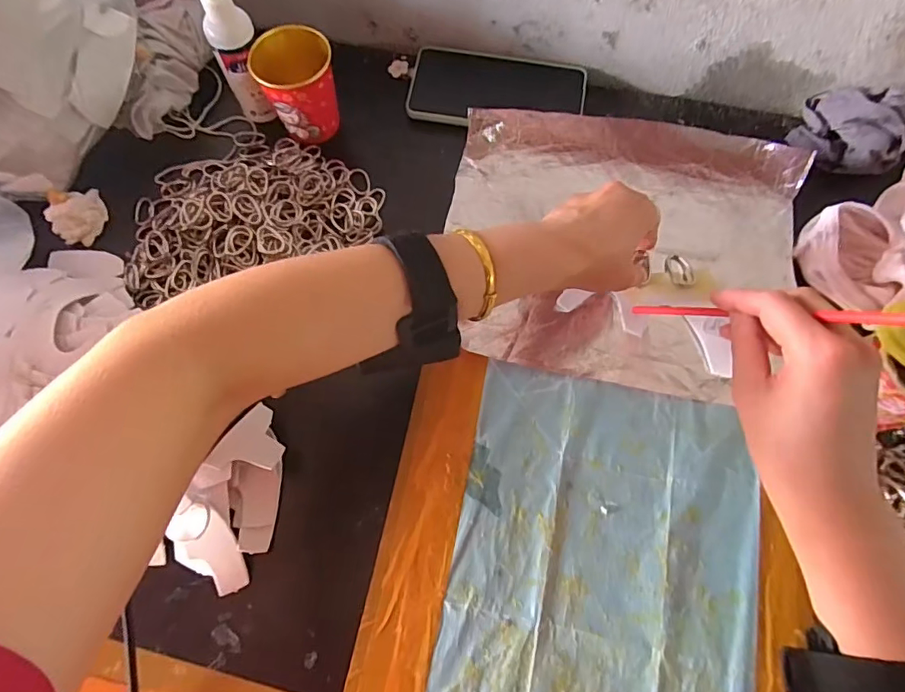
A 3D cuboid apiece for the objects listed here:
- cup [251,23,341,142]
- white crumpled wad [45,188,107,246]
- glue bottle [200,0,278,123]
[{"bbox_3d":[-0.133,-0.230,0.450,0.064,0.064,0.063,0,69,1],"label":"cup"},{"bbox_3d":[-0.325,-0.114,0.438,0.038,0.022,0.044,-23,71,-8],"label":"white crumpled wad"},{"bbox_3d":[-0.183,-0.252,0.431,0.028,0.124,0.036,6,69,3],"label":"glue bottle"}]

